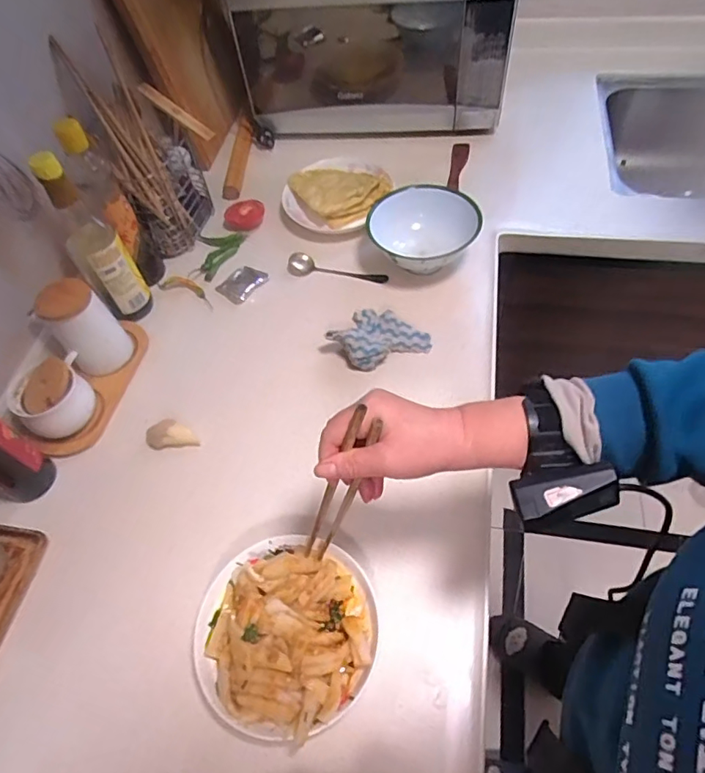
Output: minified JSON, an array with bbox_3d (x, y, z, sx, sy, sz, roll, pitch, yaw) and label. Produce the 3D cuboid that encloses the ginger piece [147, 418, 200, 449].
[{"bbox_3d":[-0.226,0.059,0.654,0.067,0.030,0.033,-1,55,5],"label":"ginger piece"}]

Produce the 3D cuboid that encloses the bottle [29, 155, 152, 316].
[{"bbox_3d":[-0.344,-0.192,0.693,0.068,0.246,0.069,-32,60,-16],"label":"bottle"}]

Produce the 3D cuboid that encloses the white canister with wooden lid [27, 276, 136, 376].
[{"bbox_3d":[-0.342,-0.073,0.681,0.076,0.116,0.073,-3,55,4],"label":"white canister with wooden lid"}]

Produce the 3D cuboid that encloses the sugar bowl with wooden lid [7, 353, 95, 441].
[{"bbox_3d":[-0.372,0.022,0.657,0.086,0.077,0.087,-20,56,-8],"label":"sugar bowl with wooden lid"}]

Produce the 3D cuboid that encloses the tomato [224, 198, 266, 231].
[{"bbox_3d":[-0.181,-0.290,0.872,0.067,0.036,0.050,-11,57,-2],"label":"tomato"}]

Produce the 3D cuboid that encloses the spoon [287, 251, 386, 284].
[{"bbox_3d":[-0.023,-0.180,0.799,0.156,0.011,0.042,9,57,12],"label":"spoon"}]

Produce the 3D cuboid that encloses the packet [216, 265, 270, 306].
[{"bbox_3d":[-0.167,-0.159,0.798,0.055,0.011,0.069,35,66,26],"label":"packet"}]

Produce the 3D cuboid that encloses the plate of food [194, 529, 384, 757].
[{"bbox_3d":[-0.063,0.234,0.503,0.167,0.062,0.167,-3,55,4],"label":"plate of food"}]

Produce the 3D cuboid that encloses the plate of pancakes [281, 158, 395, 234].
[{"bbox_3d":[-0.028,-0.322,0.878,0.158,0.043,0.177,31,64,24],"label":"plate of pancakes"}]

